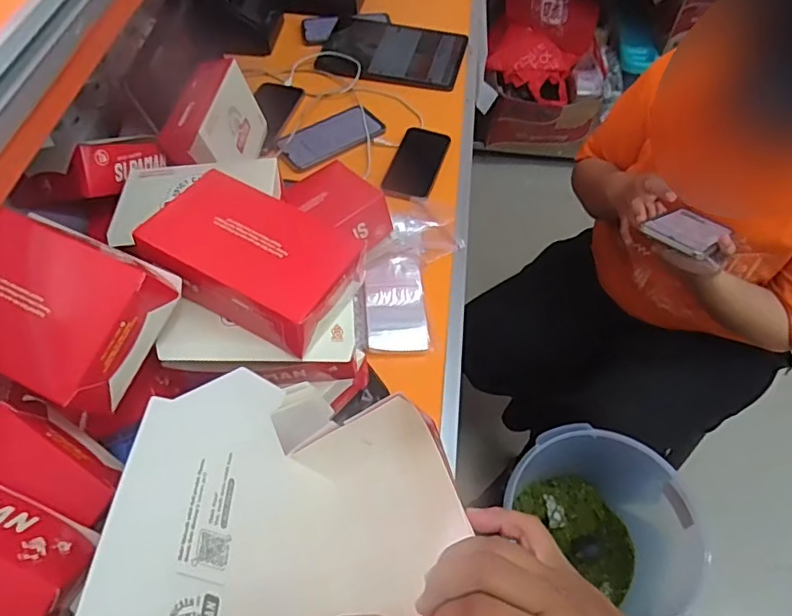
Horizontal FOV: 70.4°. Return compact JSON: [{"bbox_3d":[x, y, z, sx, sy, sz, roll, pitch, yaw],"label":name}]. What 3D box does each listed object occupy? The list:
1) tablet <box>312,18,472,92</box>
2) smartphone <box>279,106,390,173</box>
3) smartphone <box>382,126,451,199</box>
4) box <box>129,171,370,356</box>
[{"bbox_3d":[-0.006,-0.465,1.018,0.248,0.013,0.182,12,56,8],"label":"tablet"},{"bbox_3d":[-0.101,-0.272,0.887,0.167,0.004,0.082,-33,62,-21],"label":"smartphone"},{"bbox_3d":[0.033,-0.226,0.864,0.072,0.013,0.153,16,57,10],"label":"smartphone"},{"bbox_3d":[-0.129,-0.046,0.520,0.180,0.060,0.117,23,58,15],"label":"box"}]

